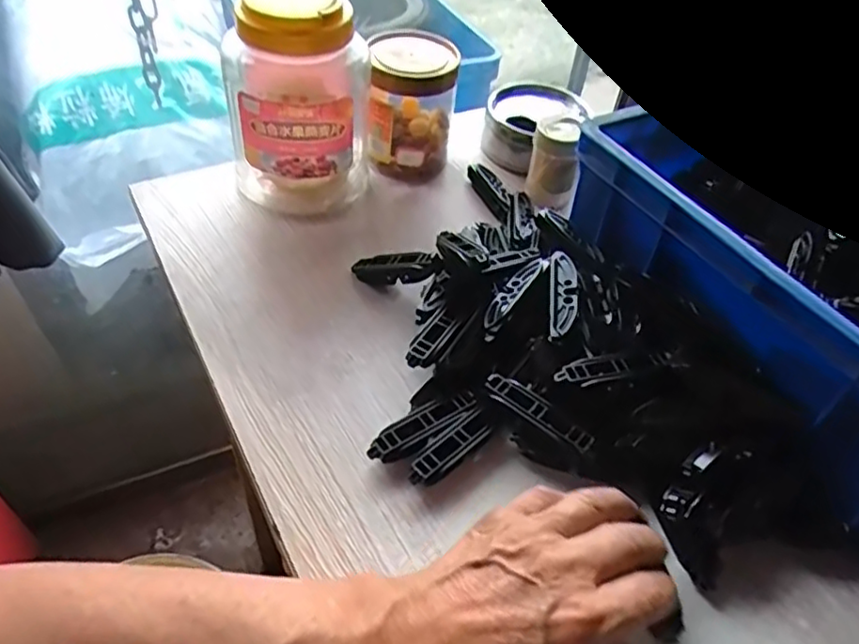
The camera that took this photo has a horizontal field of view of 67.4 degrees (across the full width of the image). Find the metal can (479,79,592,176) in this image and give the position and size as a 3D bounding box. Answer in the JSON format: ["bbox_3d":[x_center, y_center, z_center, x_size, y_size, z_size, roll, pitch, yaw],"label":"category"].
[{"bbox_3d":[0.102,-0.197,0.650,0.097,0.053,0.098,3,47,-3],"label":"metal can"}]

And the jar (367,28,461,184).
[{"bbox_3d":[-0.018,-0.202,0.606,0.082,0.112,0.082,3,47,-3],"label":"jar"}]

